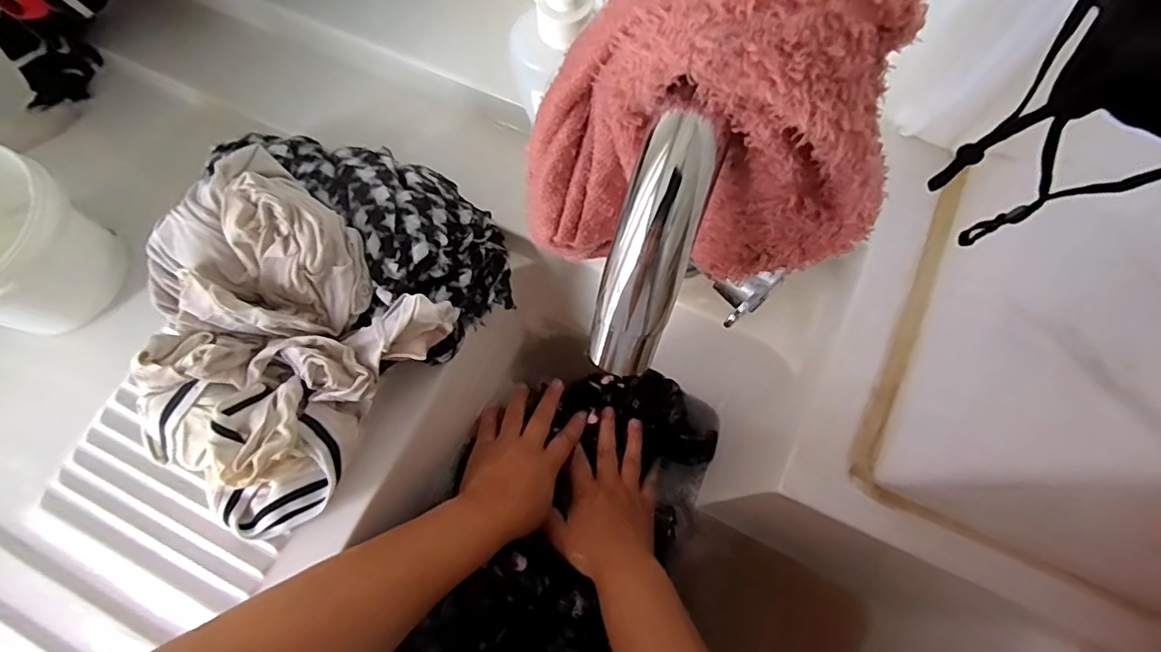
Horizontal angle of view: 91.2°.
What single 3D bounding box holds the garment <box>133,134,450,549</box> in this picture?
[{"bbox_3d":[-0.216,0.019,0.376,0.169,0.111,0.207,38,80,11],"label":"garment"}]

